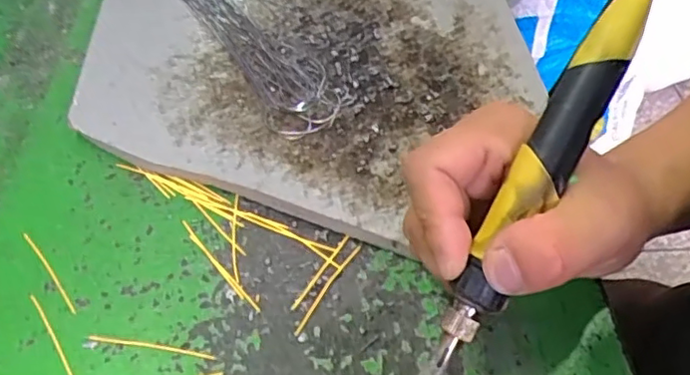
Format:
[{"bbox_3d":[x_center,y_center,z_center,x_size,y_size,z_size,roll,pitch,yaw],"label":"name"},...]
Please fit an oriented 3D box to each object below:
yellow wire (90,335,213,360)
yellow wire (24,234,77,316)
[{"bbox_3d":[-0.079,0.064,0.253,0.053,0.004,0.004,7,51,5],"label":"yellow wire"},{"bbox_3d":[-0.132,0.036,0.276,0.004,0.004,0.053,-33,58,-25],"label":"yellow wire"}]

